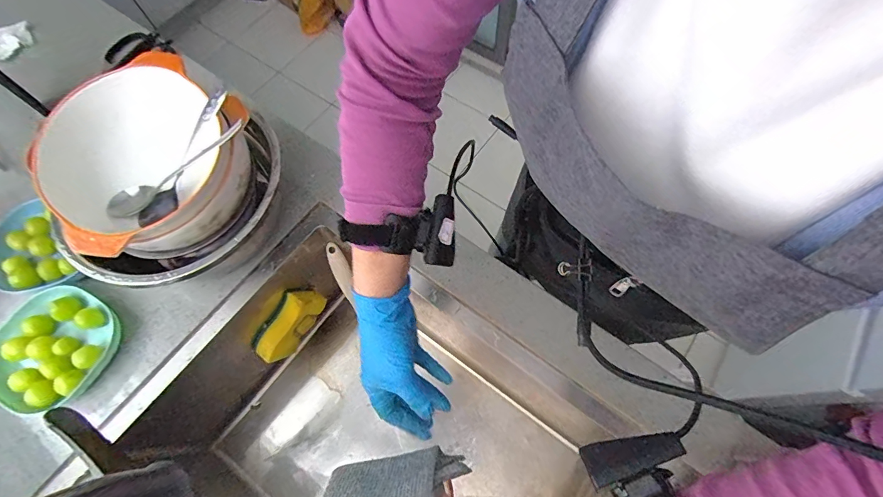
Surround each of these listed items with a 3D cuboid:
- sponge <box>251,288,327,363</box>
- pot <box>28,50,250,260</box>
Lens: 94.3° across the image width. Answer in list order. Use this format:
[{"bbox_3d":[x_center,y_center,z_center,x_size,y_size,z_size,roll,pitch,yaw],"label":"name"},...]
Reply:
[{"bbox_3d":[-0.223,0.107,0.599,0.037,0.060,0.121,32,71,14],"label":"sponge"},{"bbox_3d":[-0.324,-0.091,0.453,0.179,0.106,0.211,28,70,13],"label":"pot"}]

